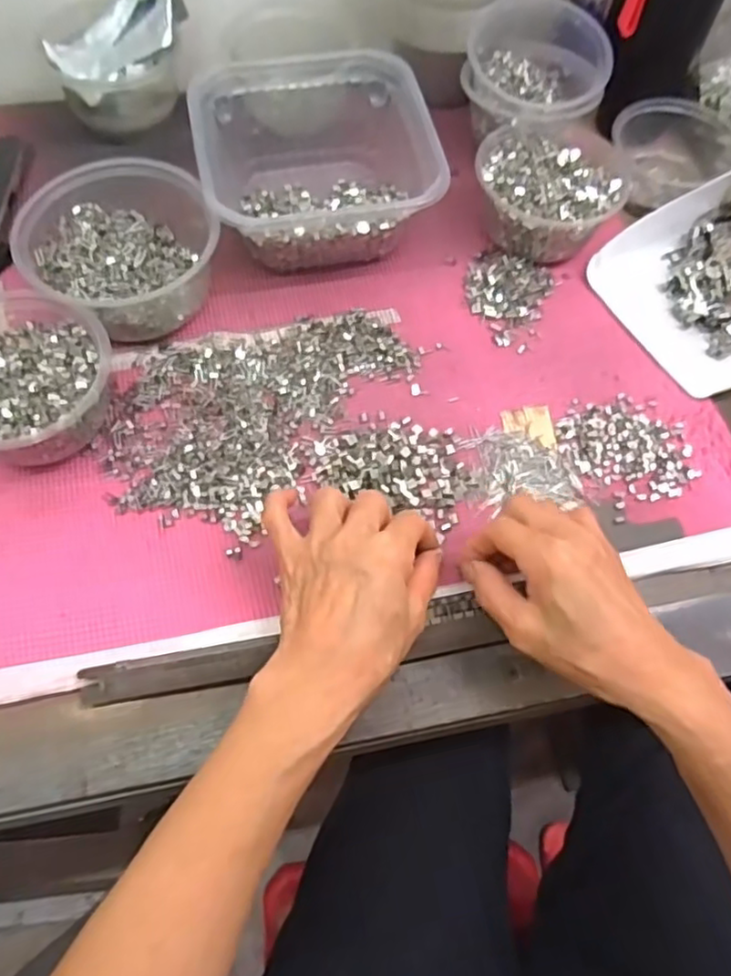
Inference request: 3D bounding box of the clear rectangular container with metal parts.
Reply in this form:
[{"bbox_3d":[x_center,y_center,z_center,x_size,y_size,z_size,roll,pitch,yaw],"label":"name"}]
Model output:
[{"bbox_3d":[-0.043,-0.261,0.521,0.169,0.080,0.181,-10,67,-7],"label":"clear rectangular container with metal parts"}]

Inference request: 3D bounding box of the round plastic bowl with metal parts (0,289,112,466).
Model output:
[{"bbox_3d":[-0.224,-0.068,0.427,0.120,0.056,0.116,18,67,5],"label":"round plastic bowl with metal parts"}]

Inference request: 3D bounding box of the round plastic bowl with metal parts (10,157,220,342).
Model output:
[{"bbox_3d":[-0.173,-0.171,0.474,0.127,0.063,0.122,1,66,-2],"label":"round plastic bowl with metal parts"}]

